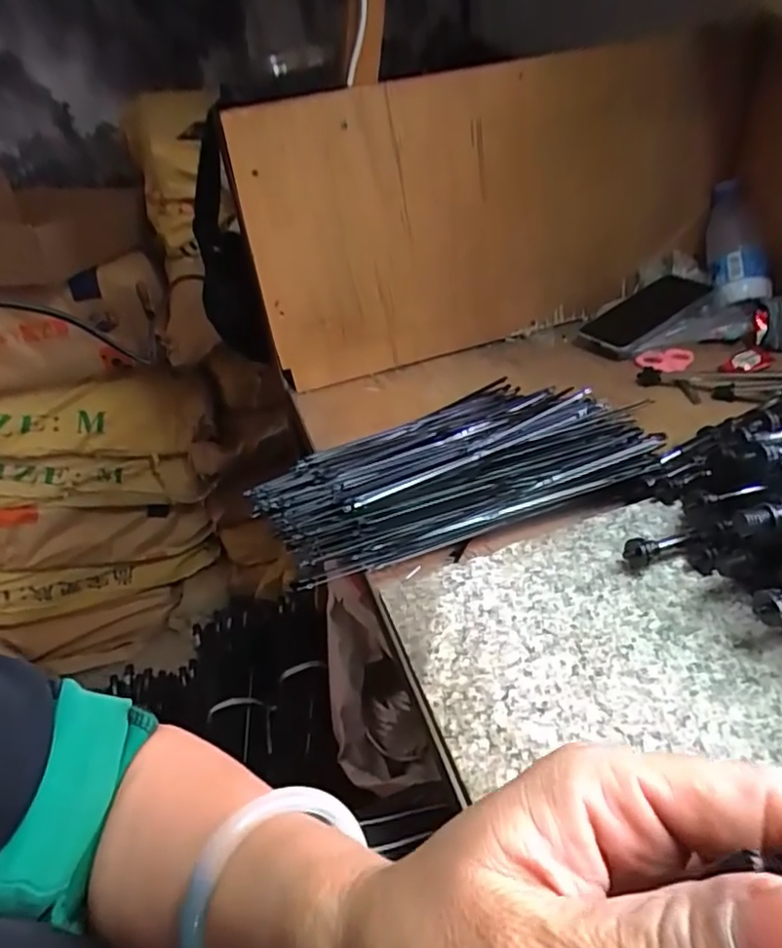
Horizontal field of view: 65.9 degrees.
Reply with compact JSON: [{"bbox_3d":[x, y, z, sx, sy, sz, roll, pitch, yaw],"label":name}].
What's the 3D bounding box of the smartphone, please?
[{"bbox_3d":[0.296,-0.186,0.713,0.144,0.020,0.082,-34,41,-6],"label":"smartphone"}]

